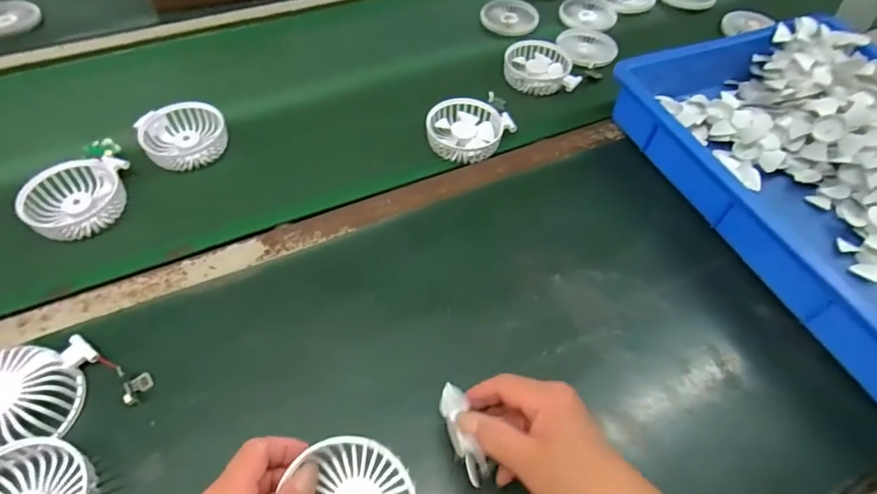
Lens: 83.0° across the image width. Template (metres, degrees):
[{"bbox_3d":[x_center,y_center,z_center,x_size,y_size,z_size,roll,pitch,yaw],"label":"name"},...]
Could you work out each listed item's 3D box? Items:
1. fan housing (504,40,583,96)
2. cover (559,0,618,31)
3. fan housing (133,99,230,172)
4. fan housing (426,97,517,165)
[{"bbox_3d":[0.142,-0.250,0.687,0.098,0.040,0.081,5,52,1],"label":"fan housing"},{"bbox_3d":[0.241,-0.380,0.807,0.101,0.015,0.090,-22,57,-19],"label":"cover"},{"bbox_3d":[-0.292,-0.128,0.572,0.088,0.032,0.087,-26,58,-22],"label":"fan housing"},{"bbox_3d":[0.037,-0.140,0.601,0.100,0.033,0.083,11,53,5],"label":"fan housing"}]

